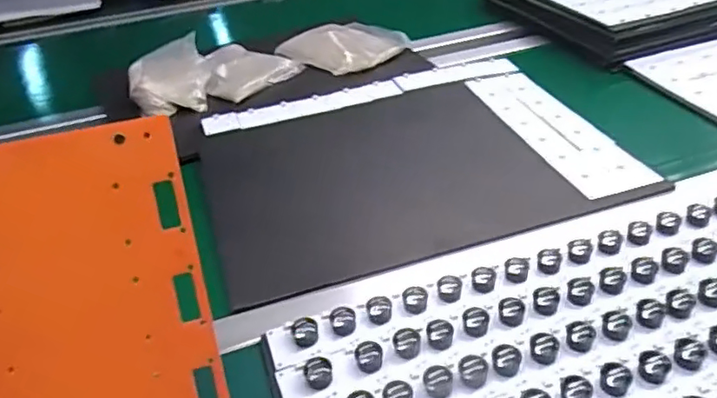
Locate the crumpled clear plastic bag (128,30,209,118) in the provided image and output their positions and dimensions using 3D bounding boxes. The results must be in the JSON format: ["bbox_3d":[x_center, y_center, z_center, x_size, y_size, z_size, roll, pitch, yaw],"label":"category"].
[{"bbox_3d":[-0.290,-0.185,0.908,0.115,0.048,0.157,-12,38,-11],"label":"crumpled clear plastic bag"}]

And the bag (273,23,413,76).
[{"bbox_3d":[-0.026,-0.260,0.999,0.182,0.025,0.163,25,46,33],"label":"bag"}]

